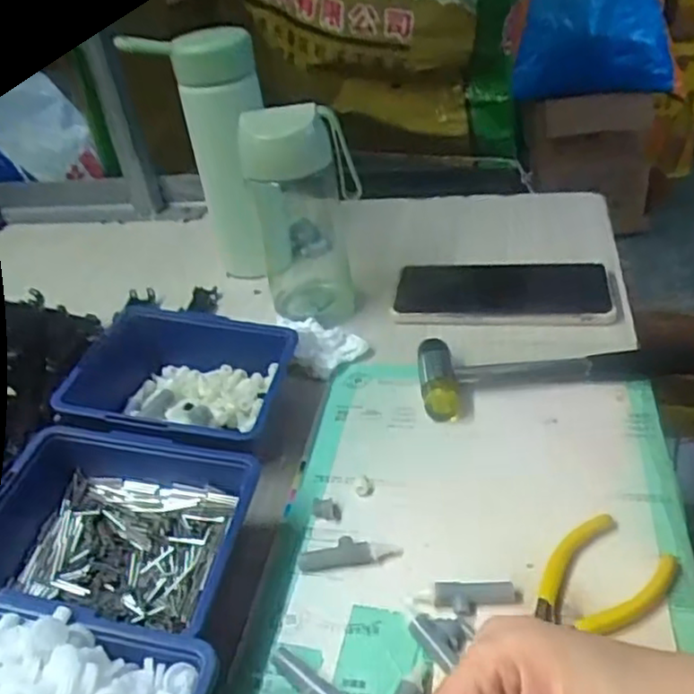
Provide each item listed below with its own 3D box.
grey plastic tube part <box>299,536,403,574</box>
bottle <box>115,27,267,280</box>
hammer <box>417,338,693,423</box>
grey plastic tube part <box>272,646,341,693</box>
[{"bbox_3d":[0.001,0.107,0.349,0.052,0.008,0.015,-8,36,0],"label":"grey plastic tube part"},{"bbox_3d":[-0.102,-0.148,0.553,0.086,0.202,0.053,12,40,25],"label":"bottle"},{"bbox_3d":[0.165,0.014,0.433,0.234,0.026,0.048,-5,36,4],"label":"hammer"},{"bbox_3d":[-0.016,0.148,0.293,0.016,0.010,0.048,-34,43,-32],"label":"grey plastic tube part"}]

